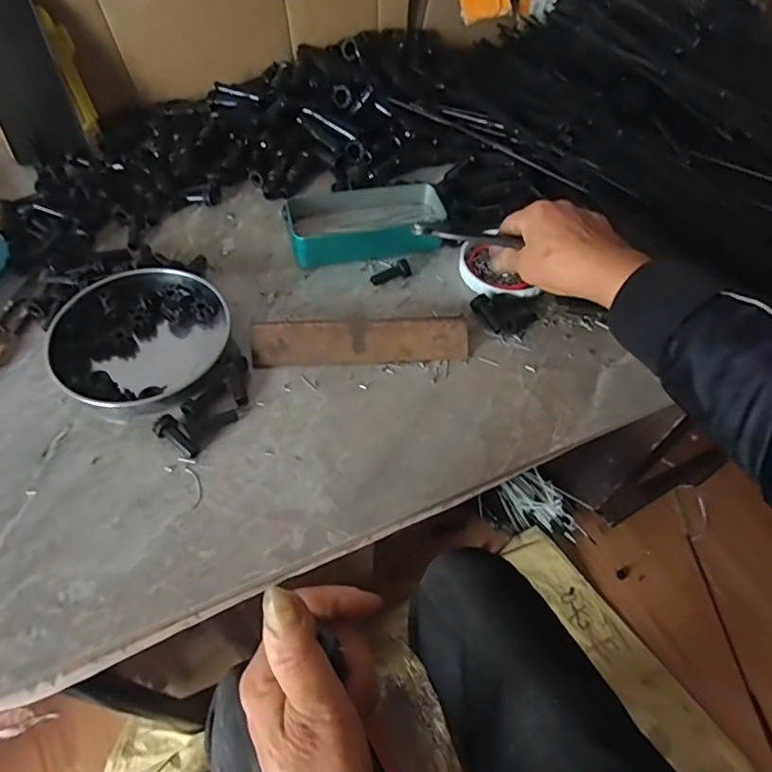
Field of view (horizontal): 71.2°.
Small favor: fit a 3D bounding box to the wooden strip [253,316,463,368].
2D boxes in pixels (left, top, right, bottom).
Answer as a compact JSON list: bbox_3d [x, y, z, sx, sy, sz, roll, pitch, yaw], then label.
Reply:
[{"bbox_3d":[-0.020,-0.036,0.451,0.176,0.035,0.012,-3,12,-4],"label":"wooden strip"}]

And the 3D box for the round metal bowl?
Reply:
[{"bbox_3d":[-0.198,-0.038,0.444,0.134,0.025,0.134,1,54,-2],"label":"round metal bowl"}]

